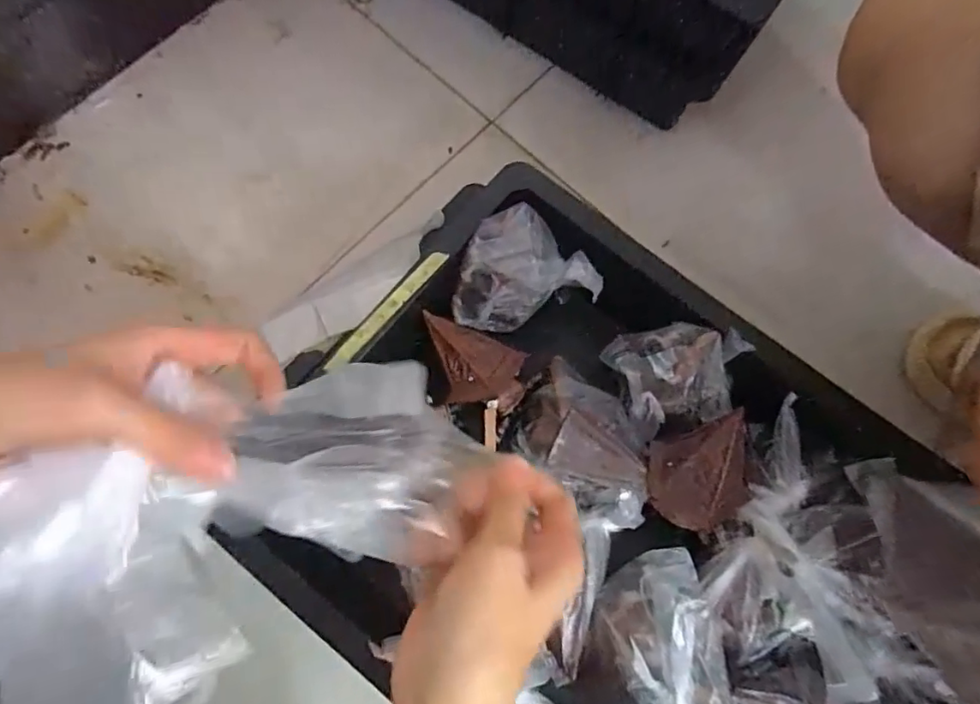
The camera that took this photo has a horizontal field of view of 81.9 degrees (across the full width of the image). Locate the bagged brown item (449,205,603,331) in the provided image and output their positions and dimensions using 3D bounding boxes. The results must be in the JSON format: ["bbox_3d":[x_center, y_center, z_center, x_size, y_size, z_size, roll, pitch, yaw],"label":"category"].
[{"bbox_3d":[0.019,-0.057,0.369,0.084,0.082,0.064,-1,76,-2],"label":"bagged brown item"}]

